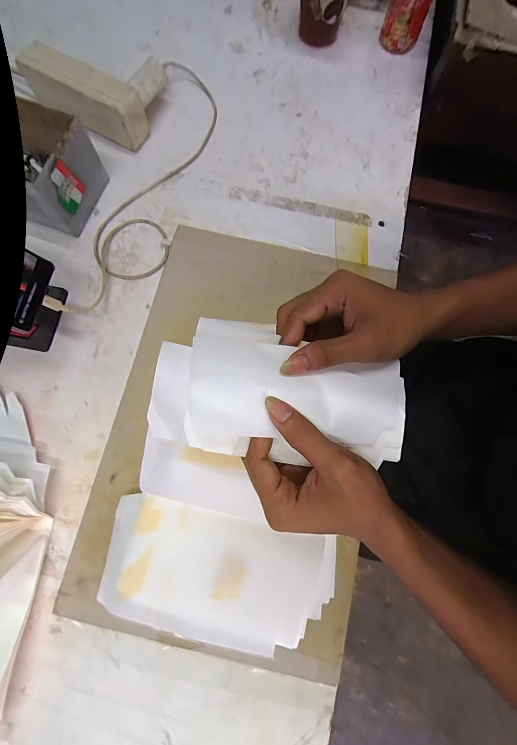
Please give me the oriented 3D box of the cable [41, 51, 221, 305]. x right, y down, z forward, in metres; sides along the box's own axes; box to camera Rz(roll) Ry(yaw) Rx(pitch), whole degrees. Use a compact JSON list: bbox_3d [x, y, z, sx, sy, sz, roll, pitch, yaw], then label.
[{"bbox_3d":[-0.136,-0.242,0.387,0.110,0.046,0.396,18,78,3],"label":"cable"}]

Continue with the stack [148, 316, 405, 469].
[{"bbox_3d":[0.026,0.016,0.246,0.205,0.040,0.107,9,77,-11],"label":"stack"}]

